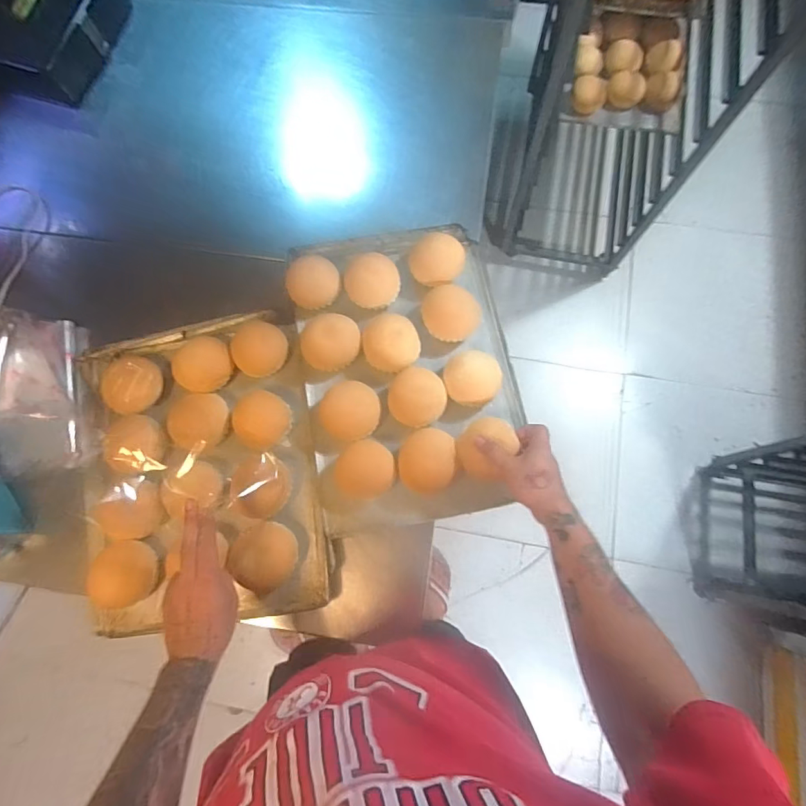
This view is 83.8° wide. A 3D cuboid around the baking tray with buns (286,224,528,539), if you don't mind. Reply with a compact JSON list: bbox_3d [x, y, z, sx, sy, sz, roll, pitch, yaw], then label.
[{"bbox_3d":[0.000,-0.070,0.720,0.338,0.074,0.499,-12,76,-1],"label":"baking tray with buns"}]

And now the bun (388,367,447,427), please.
[{"bbox_3d":[0.023,-0.007,0.696,0.085,0.055,0.081,0,76,2],"label":"bun"}]

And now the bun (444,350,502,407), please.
[{"bbox_3d":[0.109,-0.036,0.710,0.086,0.044,0.079,2,76,3],"label":"bun"}]

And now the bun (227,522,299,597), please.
[{"bbox_3d":[-0.195,0.219,0.640,0.085,0.056,0.091,0,76,2],"label":"bun"}]

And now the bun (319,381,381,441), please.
[{"bbox_3d":[-0.083,0.015,0.694,0.095,0.054,0.087,-2,76,1],"label":"bun"}]

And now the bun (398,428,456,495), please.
[{"bbox_3d":[0.032,0.086,0.666,0.086,0.053,0.092,3,76,3],"label":"bun"}]

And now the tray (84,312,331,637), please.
[{"bbox_3d":[-0.323,0.087,0.691,0.359,0.072,0.470,-8,76,0],"label":"tray"}]

